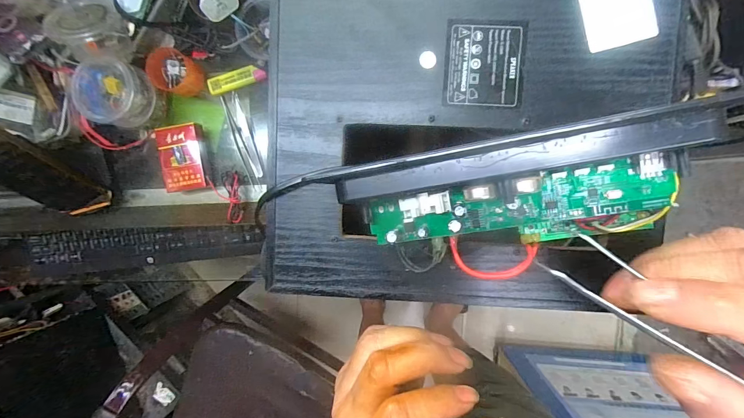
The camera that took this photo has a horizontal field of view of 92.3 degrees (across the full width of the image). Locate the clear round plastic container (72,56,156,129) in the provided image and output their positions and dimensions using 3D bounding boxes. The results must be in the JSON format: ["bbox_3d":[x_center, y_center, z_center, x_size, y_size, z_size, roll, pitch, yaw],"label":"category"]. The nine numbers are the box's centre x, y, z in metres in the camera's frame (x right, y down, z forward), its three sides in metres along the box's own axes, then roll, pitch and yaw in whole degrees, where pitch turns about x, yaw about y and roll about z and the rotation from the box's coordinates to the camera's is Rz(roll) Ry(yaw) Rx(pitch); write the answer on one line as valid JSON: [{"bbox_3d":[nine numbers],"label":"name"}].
[{"bbox_3d":[-0.315,-0.141,0.441,0.069,0.058,0.064,0,94,4],"label":"clear round plastic container"}]

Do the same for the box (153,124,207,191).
[{"bbox_3d":[-0.251,-0.068,0.476,0.055,0.024,0.085,-11,101,-4],"label":"box"}]

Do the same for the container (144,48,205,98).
[{"bbox_3d":[-0.253,-0.176,0.464,0.052,0.044,0.049,0,94,4],"label":"container"}]

